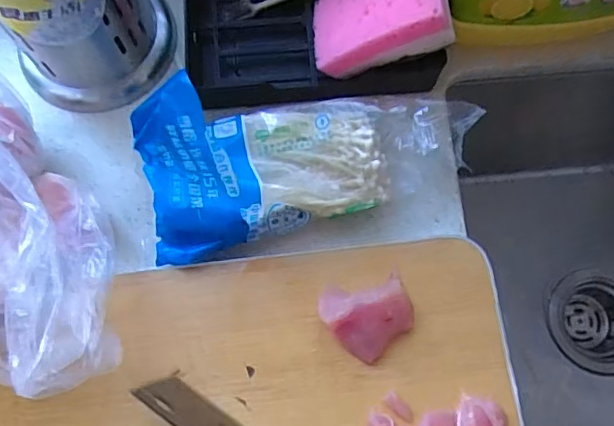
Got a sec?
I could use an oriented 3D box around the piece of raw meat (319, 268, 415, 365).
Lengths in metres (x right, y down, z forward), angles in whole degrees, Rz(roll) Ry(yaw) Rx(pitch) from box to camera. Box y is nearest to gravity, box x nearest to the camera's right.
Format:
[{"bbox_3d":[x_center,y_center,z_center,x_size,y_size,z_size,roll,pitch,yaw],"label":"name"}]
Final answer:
[{"bbox_3d":[0.042,0.061,0.378,0.057,0.022,0.053,0,75,1],"label":"piece of raw meat"}]

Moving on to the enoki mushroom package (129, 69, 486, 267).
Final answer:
[{"bbox_3d":[-0.002,-0.047,0.393,0.224,0.046,0.108,-17,76,-4],"label":"enoki mushroom package"}]

